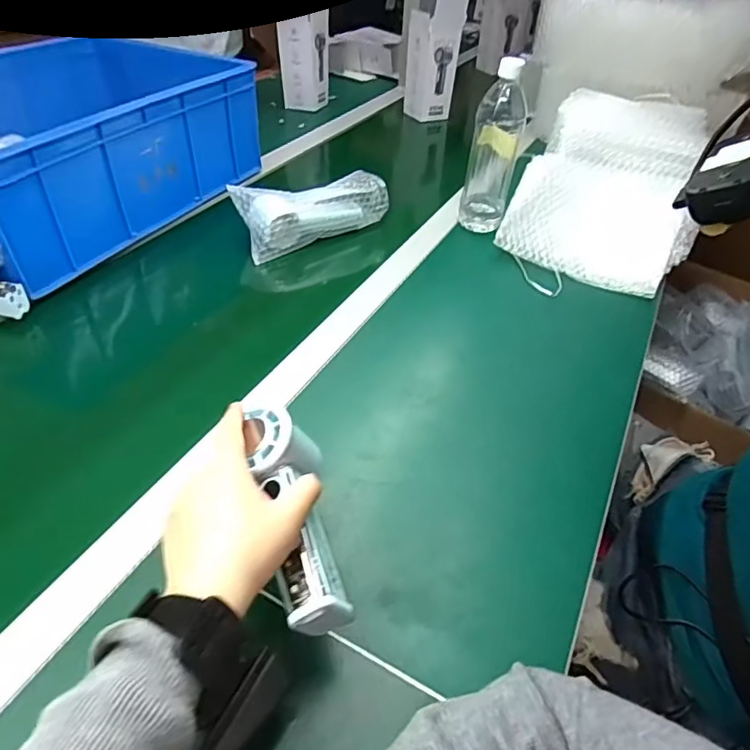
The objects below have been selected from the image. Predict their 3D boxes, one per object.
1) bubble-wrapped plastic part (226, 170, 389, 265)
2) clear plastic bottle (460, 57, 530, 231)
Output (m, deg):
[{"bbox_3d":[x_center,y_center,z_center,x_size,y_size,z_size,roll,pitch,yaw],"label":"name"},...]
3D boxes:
[{"bbox_3d":[-0.086,-0.232,0.766,0.210,0.067,0.086,-20,48,-26],"label":"bubble-wrapped plastic part"},{"bbox_3d":[0.169,-0.319,0.773,0.067,0.216,0.062,12,43,6],"label":"clear plastic bottle"}]

